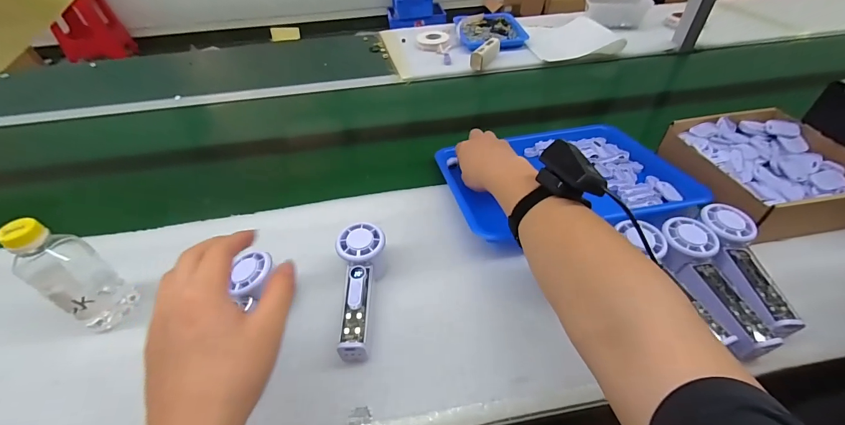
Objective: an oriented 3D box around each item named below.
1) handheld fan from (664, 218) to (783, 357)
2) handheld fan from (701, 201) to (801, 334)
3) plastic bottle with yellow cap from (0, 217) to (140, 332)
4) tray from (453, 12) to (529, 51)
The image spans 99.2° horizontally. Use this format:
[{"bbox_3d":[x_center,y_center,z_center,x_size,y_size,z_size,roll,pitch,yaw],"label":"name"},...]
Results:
[{"bbox_3d":[0.315,0.074,0.393,0.059,0.042,0.152,-4,45,0],"label":"handheld fan"},{"bbox_3d":[0.361,0.054,0.401,0.051,0.030,0.156,5,45,9],"label":"handheld fan"},{"bbox_3d":[-0.375,0.070,0.389,0.048,0.152,0.057,20,49,22],"label":"plastic bottle with yellow cap"},{"bbox_3d":[0.189,-0.528,1.029,0.180,0.034,0.239,-6,45,-2],"label":"tray"}]

